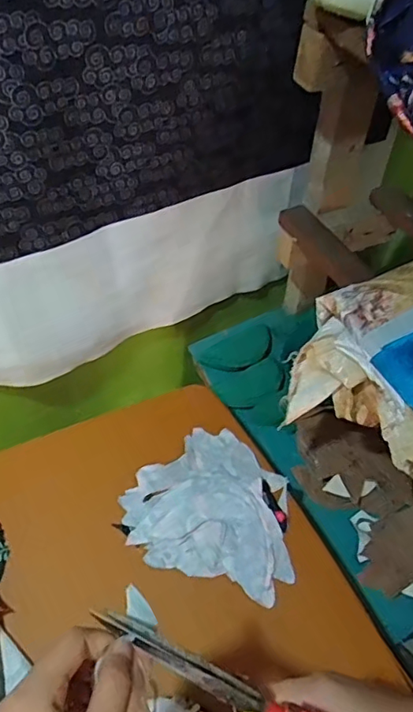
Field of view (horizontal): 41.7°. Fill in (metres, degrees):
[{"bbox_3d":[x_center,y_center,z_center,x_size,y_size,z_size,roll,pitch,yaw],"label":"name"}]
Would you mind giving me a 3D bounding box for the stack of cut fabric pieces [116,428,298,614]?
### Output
[{"bbox_3d":[0.011,0.167,0.628,0.189,0.021,0.174,14,52,8],"label":"stack of cut fabric pieces"}]

